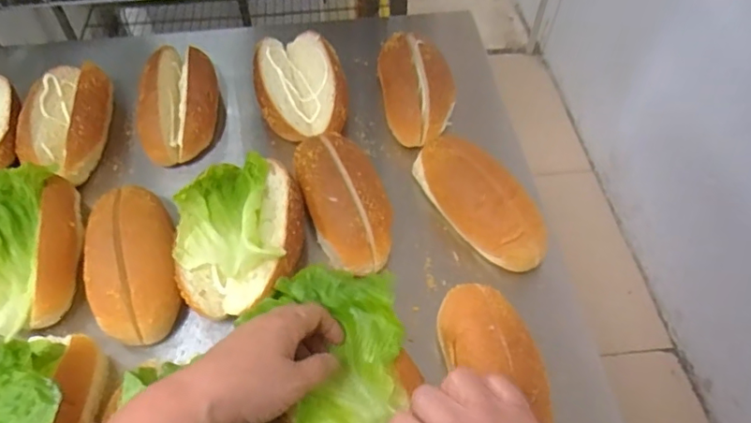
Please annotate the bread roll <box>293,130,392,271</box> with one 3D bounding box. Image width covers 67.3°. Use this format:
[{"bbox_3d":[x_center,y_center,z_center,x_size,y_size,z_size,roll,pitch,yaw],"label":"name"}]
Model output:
[{"bbox_3d":[-0.029,-0.010,0.532,0.074,0.061,0.145,-14,54,-11],"label":"bread roll"}]

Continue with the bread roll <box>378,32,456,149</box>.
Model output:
[{"bbox_3d":[0.044,-0.141,0.630,0.077,0.059,0.154,-7,53,-6],"label":"bread roll"}]

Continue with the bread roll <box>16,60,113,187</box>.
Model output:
[{"bbox_3d":[-0.324,-0.099,0.589,0.083,0.050,0.156,-4,53,-3],"label":"bread roll"}]

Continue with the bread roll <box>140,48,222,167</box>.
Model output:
[{"bbox_3d":[-0.212,-0.117,0.616,0.080,0.076,0.153,-5,53,-4],"label":"bread roll"}]

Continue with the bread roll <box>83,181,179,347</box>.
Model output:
[{"bbox_3d":[-0.212,0.040,0.482,0.079,0.042,0.144,-13,54,-10],"label":"bread roll"}]

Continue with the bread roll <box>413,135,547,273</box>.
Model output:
[{"bbox_3d":[0.090,-0.012,0.532,0.056,0.062,0.160,-30,59,-21],"label":"bread roll"}]

